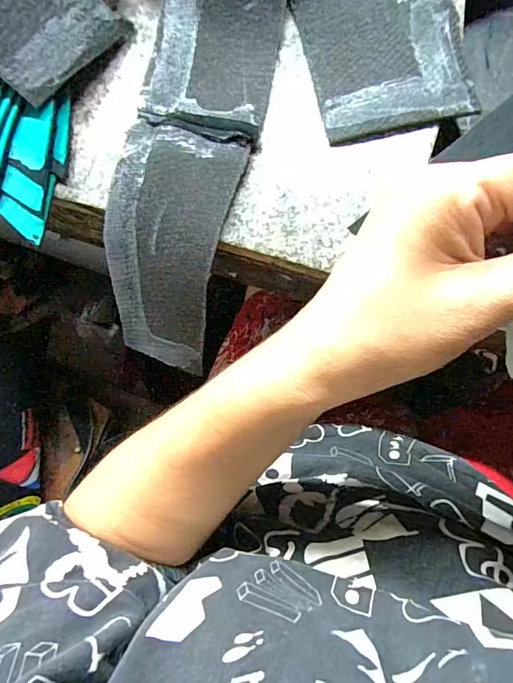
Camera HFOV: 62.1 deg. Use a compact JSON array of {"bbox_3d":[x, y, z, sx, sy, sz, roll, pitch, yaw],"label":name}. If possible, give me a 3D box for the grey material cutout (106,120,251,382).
[{"bbox_3d":[-0.059,-0.053,0.274,0.073,0.023,0.150,16,115,7],"label":"grey material cutout"}]

